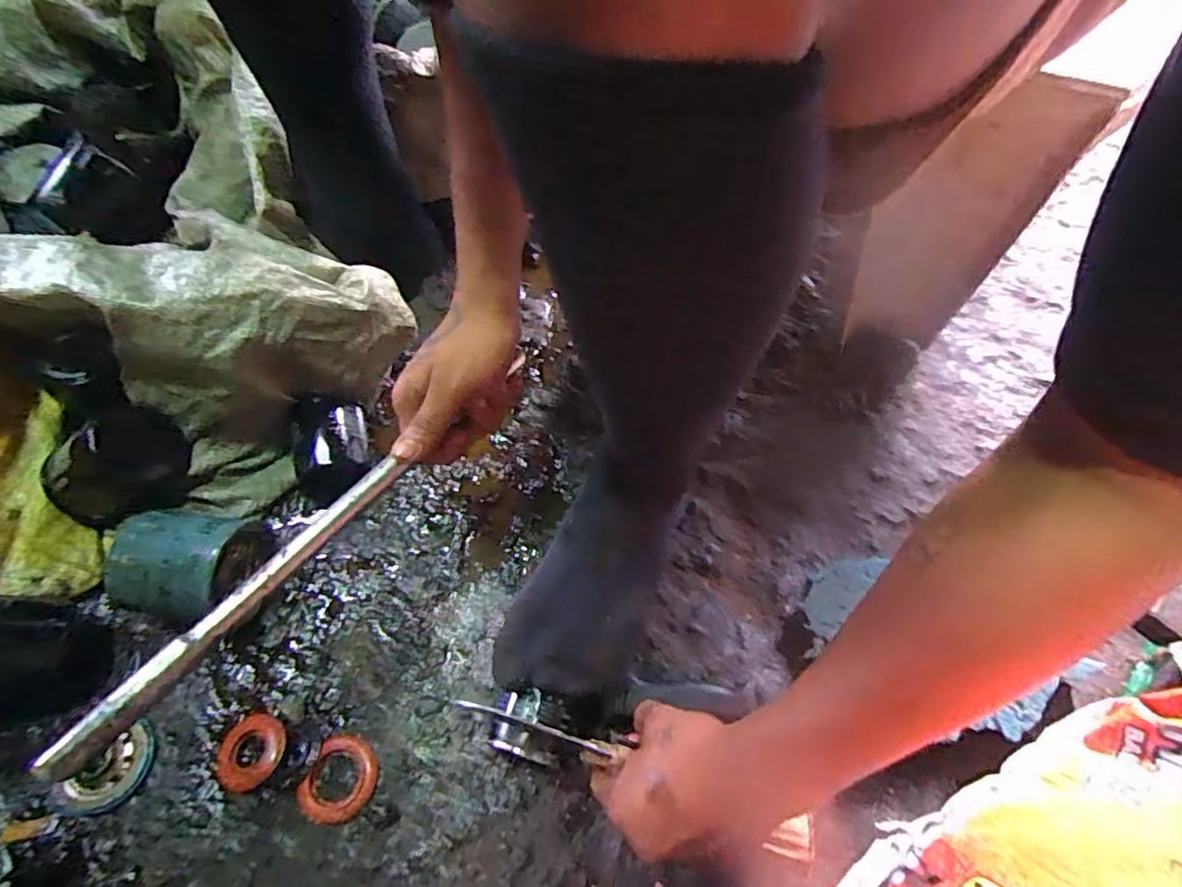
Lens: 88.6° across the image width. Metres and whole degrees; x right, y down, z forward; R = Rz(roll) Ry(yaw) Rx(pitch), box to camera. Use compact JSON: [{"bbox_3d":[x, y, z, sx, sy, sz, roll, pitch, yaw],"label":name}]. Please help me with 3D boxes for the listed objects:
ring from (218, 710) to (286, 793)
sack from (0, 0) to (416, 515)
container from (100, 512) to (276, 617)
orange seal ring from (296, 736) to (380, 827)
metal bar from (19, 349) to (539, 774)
[{"bbox_3d":[-0.249,0.224,0.442,0.047,0.008,0.051,1,61,-1],"label":"ring"},{"bbox_3d":[-0.438,-0.238,0.578,0.592,0.190,0.319,39,67,18],"label":"sack"},{"bbox_3d":[-0.304,0.090,0.456,0.091,0.062,0.080,8,61,2],"label":"container"},{"bbox_3d":[-0.181,0.243,0.437,0.048,0.006,0.056,20,62,9],"label":"orange seal ring"},{"bbox_3d":[-0.185,0.080,0.332,0.013,0.015,0.219,33,57,15],"label":"metal bar"}]

